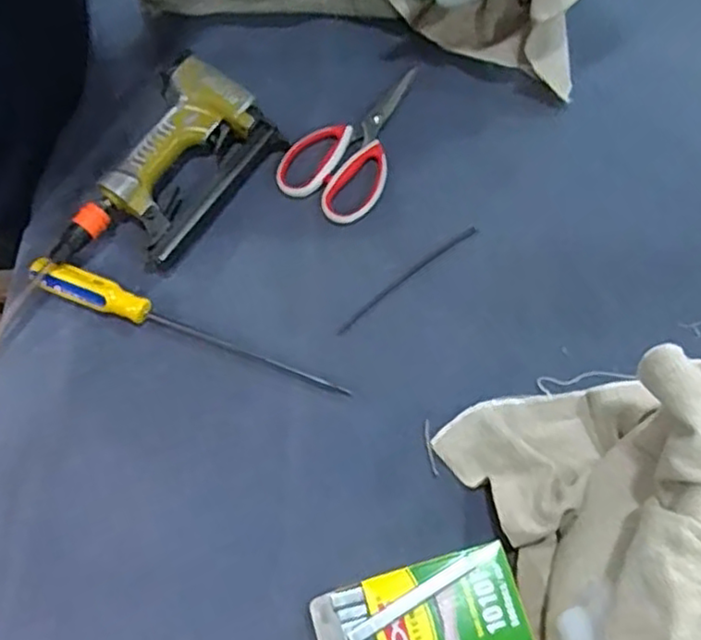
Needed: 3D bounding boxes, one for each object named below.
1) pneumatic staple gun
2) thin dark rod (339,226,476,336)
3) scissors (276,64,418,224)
[{"bbox_3d":[-0.173,-0.133,0.643,0.122,0.047,0.233,33,74,14],"label":"pneumatic staple gun"},{"bbox_3d":[0.053,-0.038,0.630,0.164,0.005,0.010,-37,72,-11],"label":"thin dark rod"},{"bbox_3d":[0.011,-0.180,0.673,0.096,0.015,0.179,31,74,13],"label":"scissors"}]

